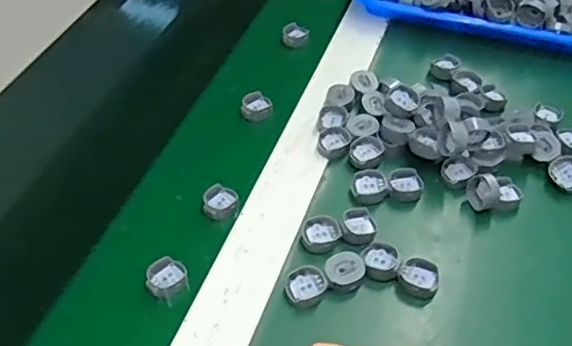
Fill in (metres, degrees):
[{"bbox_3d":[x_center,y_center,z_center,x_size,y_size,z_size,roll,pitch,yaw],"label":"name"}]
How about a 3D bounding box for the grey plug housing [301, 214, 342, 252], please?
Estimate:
[{"bbox_3d":[0.026,0.045,0.463,0.029,0.007,0.027,-6,51,-9],"label":"grey plug housing"}]

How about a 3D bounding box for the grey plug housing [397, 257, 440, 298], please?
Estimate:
[{"bbox_3d":[0.096,0.077,0.441,0.029,0.012,0.028,2,51,-2],"label":"grey plug housing"}]

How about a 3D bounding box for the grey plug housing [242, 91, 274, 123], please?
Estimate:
[{"bbox_3d":[-0.027,-0.064,0.577,0.029,0.013,0.026,1,51,-3],"label":"grey plug housing"}]

